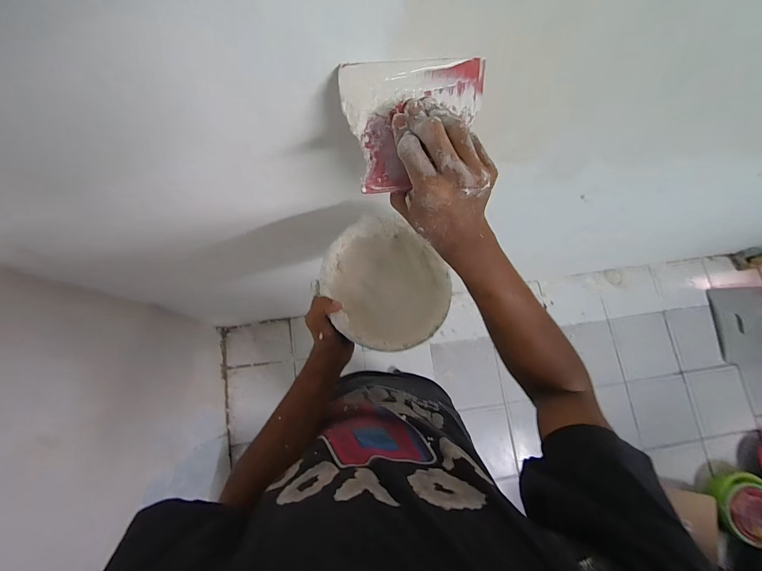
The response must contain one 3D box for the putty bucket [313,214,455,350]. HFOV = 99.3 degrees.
[{"bbox_3d":[0.007,0.001,0.479,0.169,0.081,0.176,0,80,-1],"label":"putty bucket"}]

